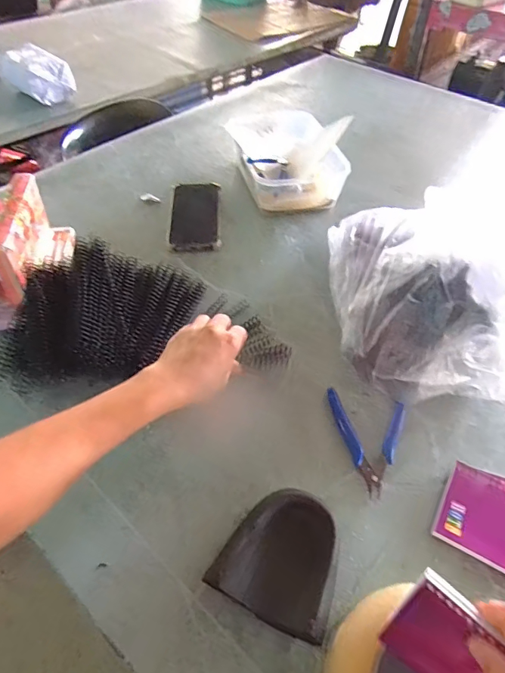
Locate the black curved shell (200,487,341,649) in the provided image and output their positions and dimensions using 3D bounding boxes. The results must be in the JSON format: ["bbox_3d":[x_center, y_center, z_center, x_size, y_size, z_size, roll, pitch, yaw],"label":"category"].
[{"bbox_3d":[0.028,0.186,0.367,0.094,0.033,0.101,23,53,19],"label":"black curved shell"}]

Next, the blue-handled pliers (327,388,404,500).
[{"bbox_3d":[0.113,0.108,0.446,0.080,0.010,0.105,11,50,9],"label":"blue-handled pliers"}]

